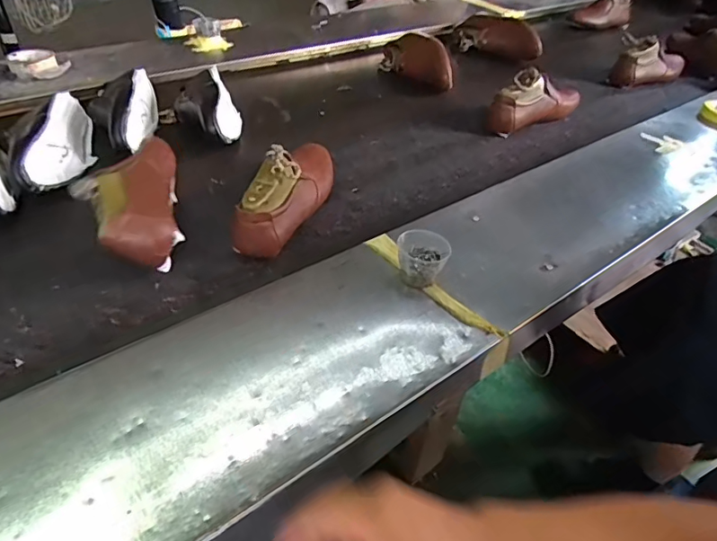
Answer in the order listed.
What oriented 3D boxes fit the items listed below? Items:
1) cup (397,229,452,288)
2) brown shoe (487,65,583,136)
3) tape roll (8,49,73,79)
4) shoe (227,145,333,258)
[{"bbox_3d":[0.076,-0.013,0.626,0.062,0.050,0.058,3,42,-3],"label":"cup"},{"bbox_3d":[0.389,-0.370,1.092,0.254,0.108,0.089,-29,52,-32],"label":"brown shoe"},{"bbox_3d":[-0.649,-0.417,1.032,0.095,0.034,0.095,3,42,-3],"label":"tape roll"},{"bbox_3d":[-0.096,-0.129,0.757,0.079,0.111,0.260,16,43,11],"label":"shoe"}]

